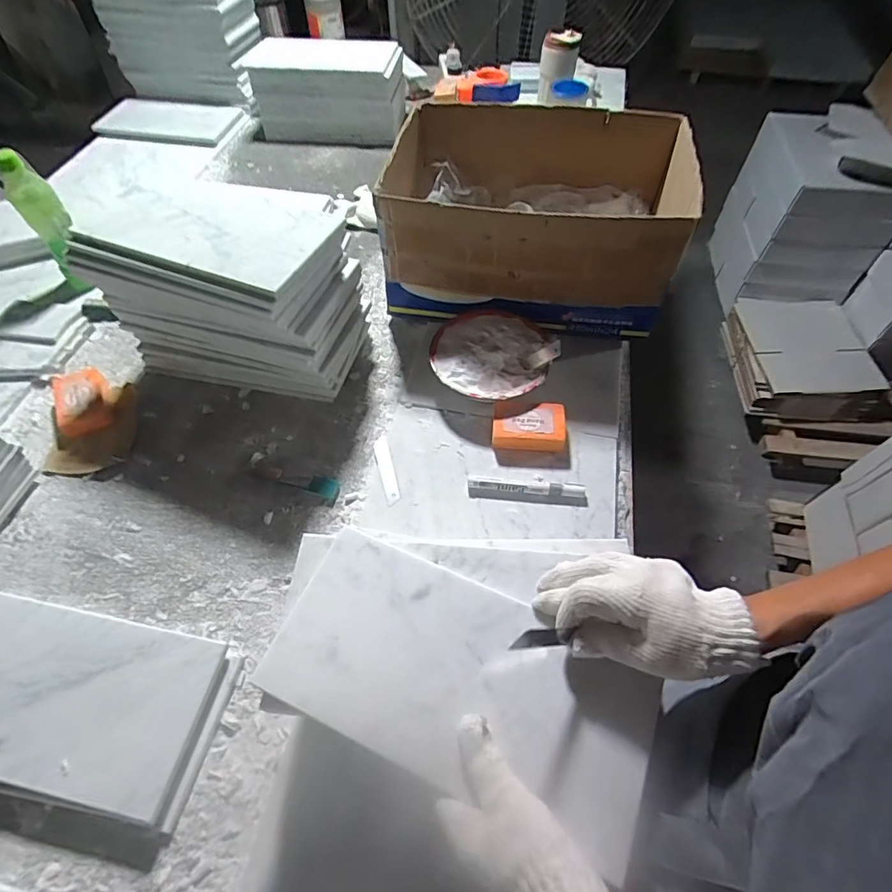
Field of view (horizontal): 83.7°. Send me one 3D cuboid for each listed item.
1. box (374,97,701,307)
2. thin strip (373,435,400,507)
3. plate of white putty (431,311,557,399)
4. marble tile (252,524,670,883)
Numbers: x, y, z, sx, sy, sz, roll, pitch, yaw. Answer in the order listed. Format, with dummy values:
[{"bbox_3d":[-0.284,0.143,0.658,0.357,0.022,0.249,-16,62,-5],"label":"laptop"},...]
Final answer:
[{"bbox_3d":[0.136,-0.383,0.748,0.449,0.149,0.330,9,59,6],"label":"box"},{"bbox_3d":[-0.078,0.028,0.650,0.019,0.005,0.105,-14,59,-7],"label":"thin strip"},{"bbox_3d":[0.060,-0.129,0.706,0.158,0.052,0.158,7,57,4],"label":"plate of white putty"},{"bbox_3d":[0.010,0.183,0.400,0.296,0.012,0.146,20,59,13],"label":"marble tile"}]

